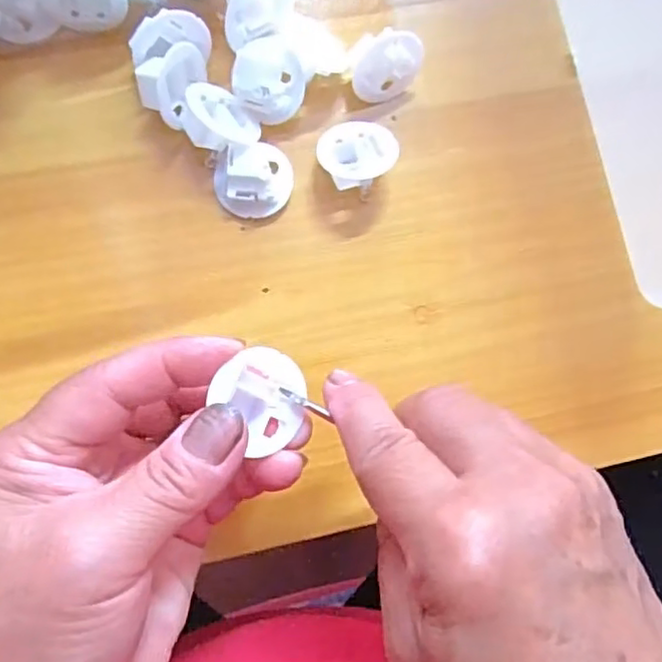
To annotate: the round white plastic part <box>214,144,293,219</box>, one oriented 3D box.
[{"bbox_3d":[-0.032,-0.063,0.272,0.032,0.017,0.028,-11,86,-8],"label":"round white plastic part"}]

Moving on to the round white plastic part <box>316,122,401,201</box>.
[{"bbox_3d":[0.011,-0.075,0.278,0.030,0.018,0.030,1,85,-7],"label":"round white plastic part"}]

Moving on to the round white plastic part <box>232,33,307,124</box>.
[{"bbox_3d":[-0.026,-0.104,0.272,0.028,0.025,0.031,8,84,-6],"label":"round white plastic part"}]

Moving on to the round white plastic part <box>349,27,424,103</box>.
[{"bbox_3d":[0.024,-0.115,0.280,0.030,0.030,0.012,-4,44,-7],"label":"round white plastic part"}]

